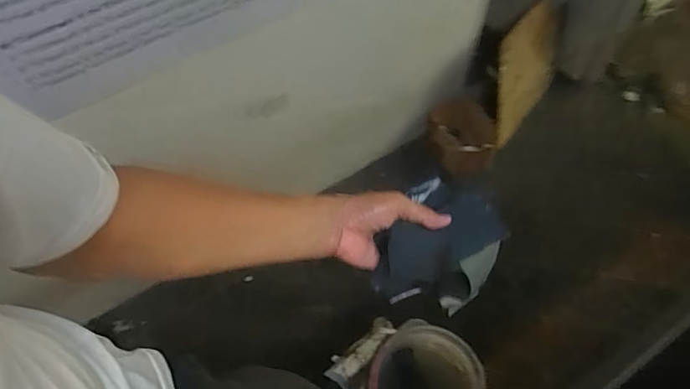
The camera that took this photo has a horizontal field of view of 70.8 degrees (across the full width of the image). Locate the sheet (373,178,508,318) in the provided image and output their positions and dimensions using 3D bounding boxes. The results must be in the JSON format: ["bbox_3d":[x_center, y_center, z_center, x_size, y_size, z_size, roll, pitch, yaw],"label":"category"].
[{"bbox_3d":[0.105,0.051,0.531,0.115,0.037,0.156,27,62,18],"label":"sheet"}]

